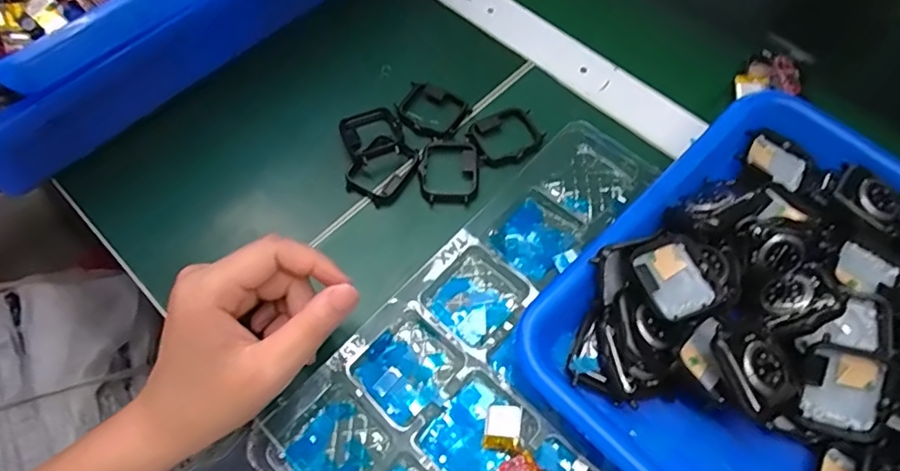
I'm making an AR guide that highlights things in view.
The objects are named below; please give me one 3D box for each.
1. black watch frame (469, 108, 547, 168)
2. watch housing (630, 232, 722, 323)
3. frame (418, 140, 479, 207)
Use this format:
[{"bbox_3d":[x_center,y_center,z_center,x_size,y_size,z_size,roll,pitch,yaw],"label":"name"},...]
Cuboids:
[{"bbox_3d":[0.037,-0.066,0.358,0.045,0.007,0.040,-27,66,-15],"label":"black watch frame"},{"bbox_3d":[0.112,0.022,0.276,0.032,0.007,0.042,-22,65,-13],"label":"watch housing"},{"bbox_3d":[-0.001,-0.041,0.347,0.037,0.005,0.048,3,62,0],"label":"frame"}]

